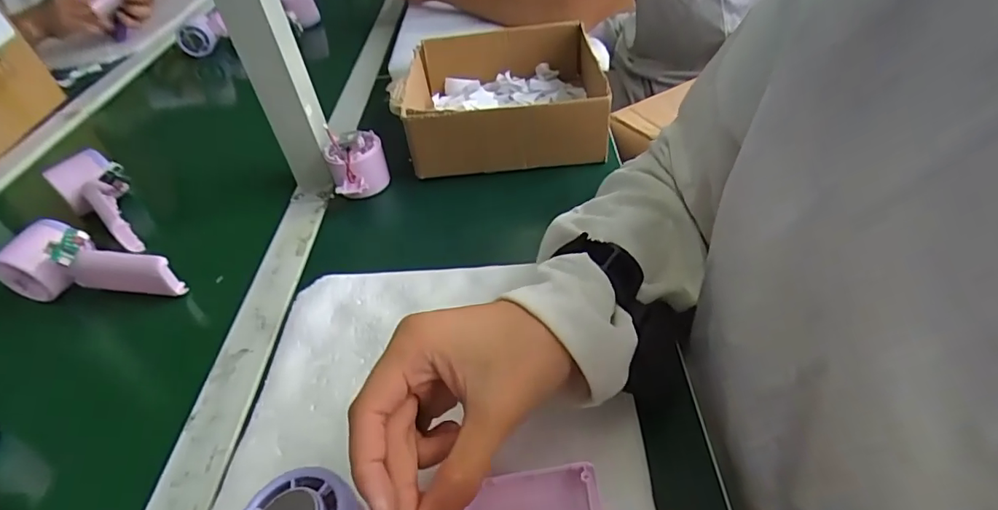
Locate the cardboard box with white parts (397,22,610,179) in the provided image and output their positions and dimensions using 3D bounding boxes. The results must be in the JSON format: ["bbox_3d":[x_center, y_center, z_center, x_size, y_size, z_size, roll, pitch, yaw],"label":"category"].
[{"bbox_3d":[0.005,-0.183,0.596,0.198,0.071,0.219,-6,43,3],"label":"cardboard box with white parts"}]

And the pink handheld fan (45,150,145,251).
[{"bbox_3d":[-0.402,-0.054,0.540,0.138,0.051,0.056,41,58,21],"label":"pink handheld fan"}]

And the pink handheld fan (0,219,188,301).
[{"bbox_3d":[-0.356,0.013,0.454,0.145,0.055,0.053,8,45,18],"label":"pink handheld fan"}]

